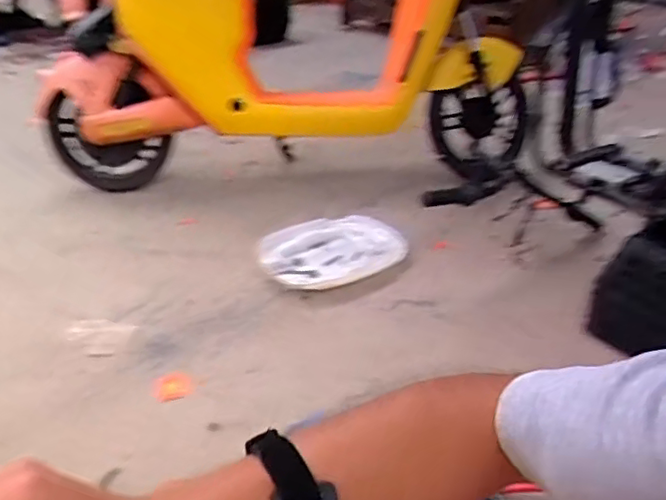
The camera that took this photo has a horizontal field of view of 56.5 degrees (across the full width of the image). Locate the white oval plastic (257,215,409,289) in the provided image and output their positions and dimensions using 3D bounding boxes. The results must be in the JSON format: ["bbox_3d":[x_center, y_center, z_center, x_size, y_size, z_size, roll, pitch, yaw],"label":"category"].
[{"bbox_3d":[0.002,0.005,1.543,0.375,0.055,0.259,-15,34,-27],"label":"white oval plastic"}]

